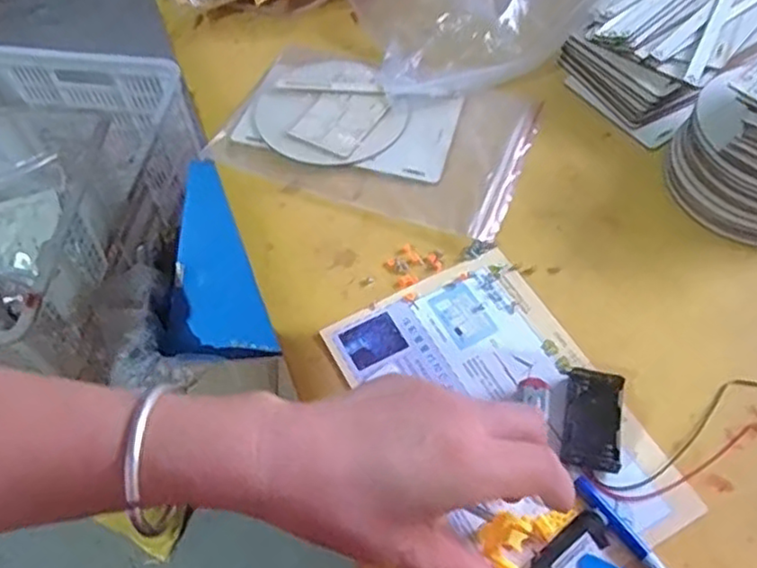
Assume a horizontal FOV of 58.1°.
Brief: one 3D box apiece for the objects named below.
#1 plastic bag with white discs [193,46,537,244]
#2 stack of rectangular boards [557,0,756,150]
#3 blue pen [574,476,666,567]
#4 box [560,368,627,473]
[{"bbox_3d":[-0.001,-0.121,0.539,0.232,0.009,0.142,17,60,13],"label":"plastic bag with white discs"},{"bbox_3d":[0.251,-0.207,0.556,0.201,0.050,0.115,-35,62,-18],"label":"stack of rectangular boards"},{"bbox_3d":[0.134,0.136,0.365,0.009,0.008,0.075,-34,62,-18],"label":"blue pen"},{"bbox_3d":[0.126,0.080,0.400,0.031,0.009,0.057,9,58,9],"label":"box"}]

